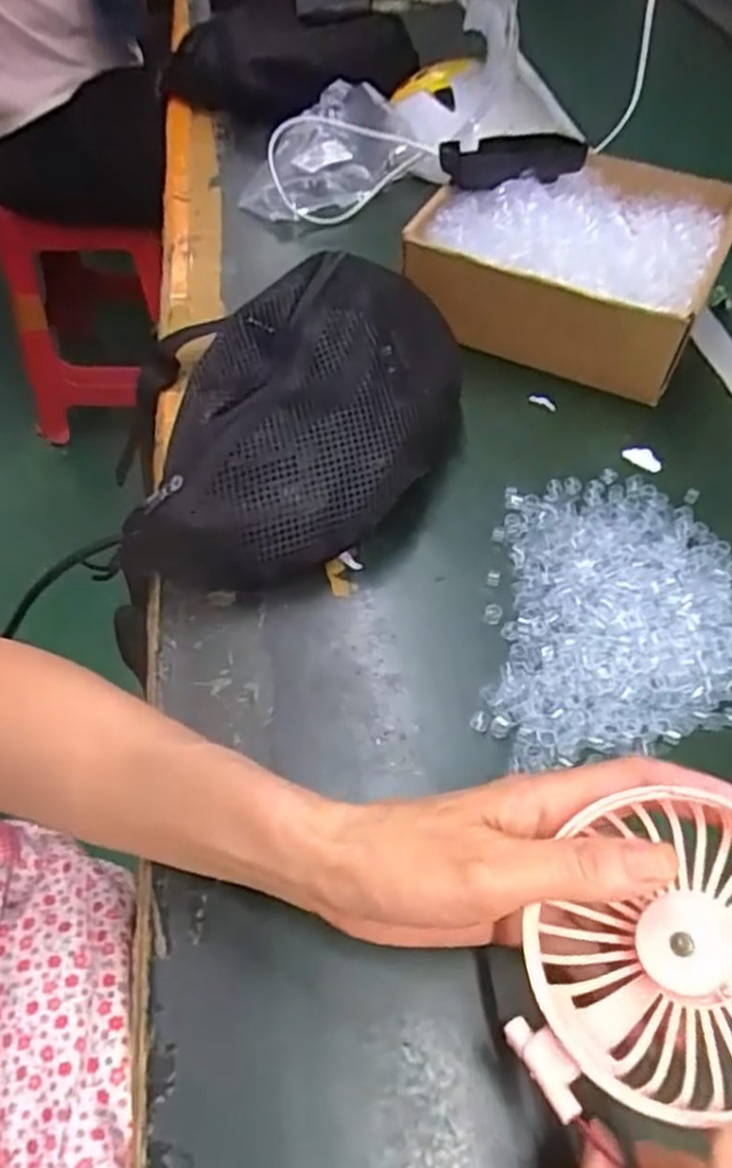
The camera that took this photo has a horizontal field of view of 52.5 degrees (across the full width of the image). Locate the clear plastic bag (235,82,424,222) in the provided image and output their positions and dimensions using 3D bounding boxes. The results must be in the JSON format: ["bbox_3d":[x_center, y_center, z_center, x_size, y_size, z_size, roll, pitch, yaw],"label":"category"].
[{"bbox_3d":[-0.037,-0.405,0.708,0.177,0.050,0.121,-25,59,-20],"label":"clear plastic bag"}]

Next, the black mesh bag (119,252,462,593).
[{"bbox_3d":[-0.034,-0.113,0.459,0.168,0.075,0.240,9,53,3],"label":"black mesh bag"}]

